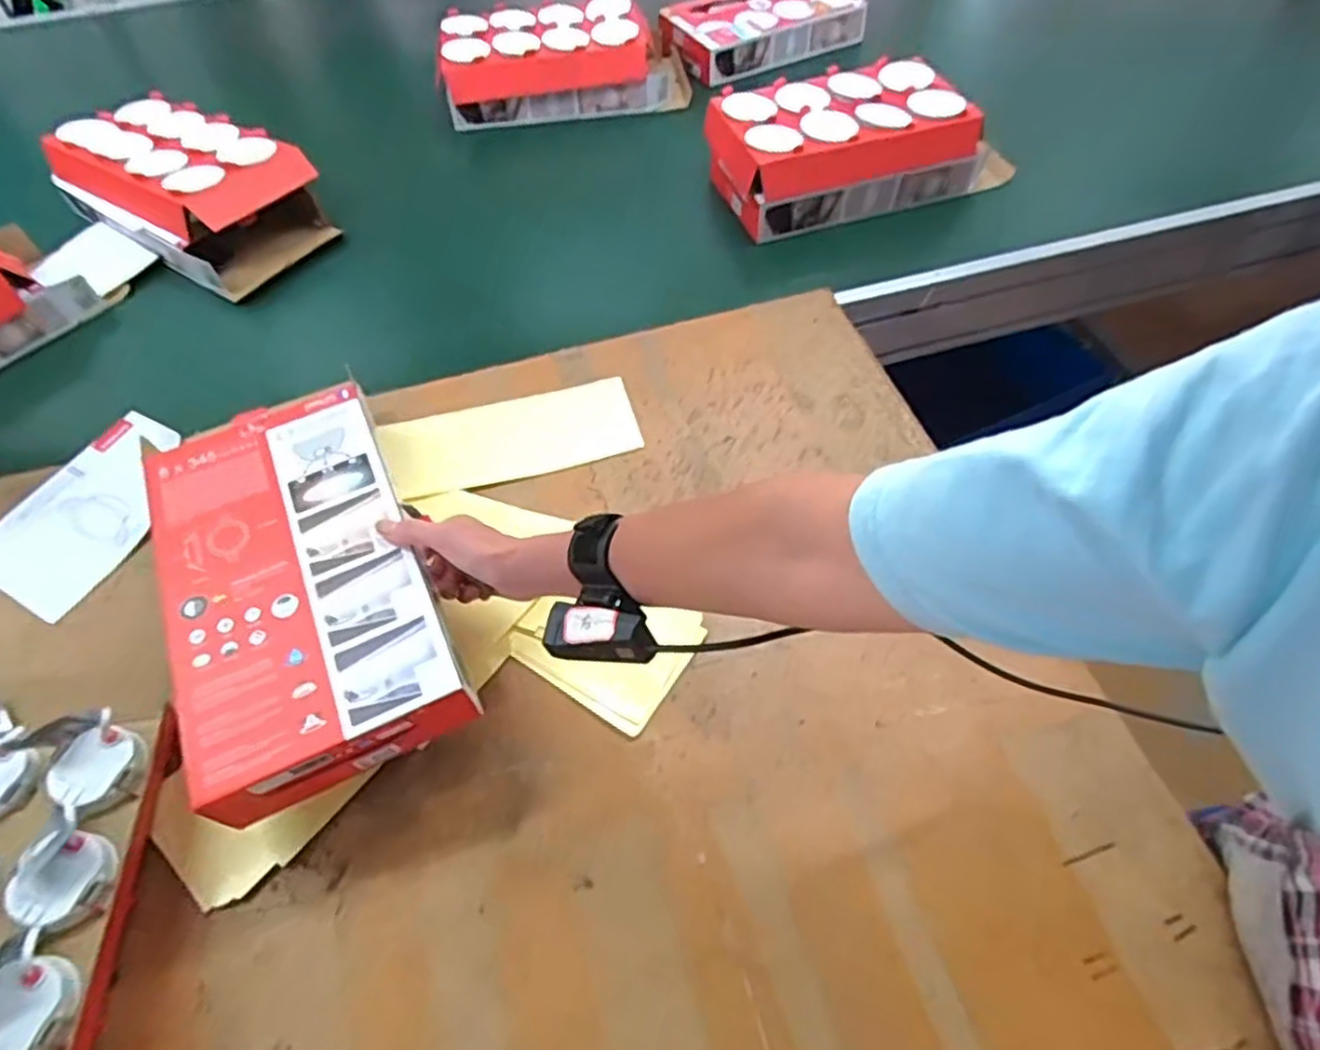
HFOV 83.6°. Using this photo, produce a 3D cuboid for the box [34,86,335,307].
[{"bbox_3d":[-0.619,-0.448,0.971,0.315,0.105,0.202,27,64,21],"label":"box"}]

